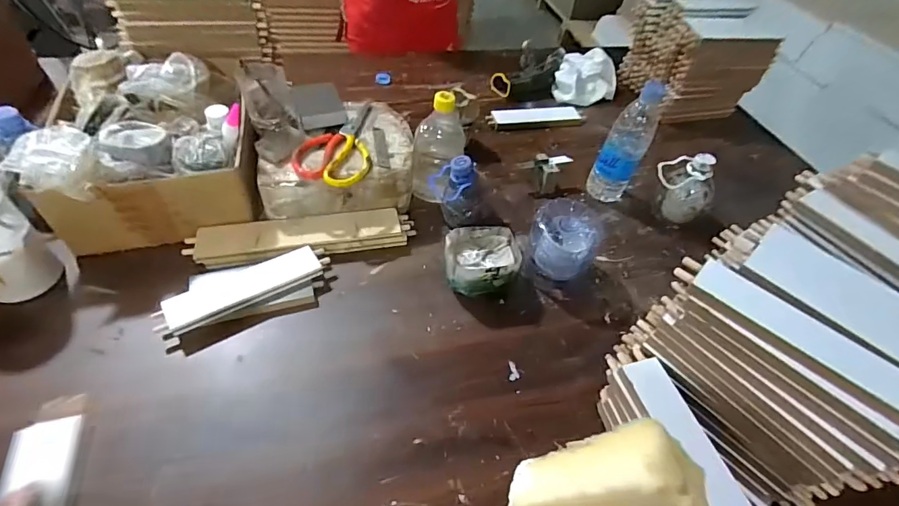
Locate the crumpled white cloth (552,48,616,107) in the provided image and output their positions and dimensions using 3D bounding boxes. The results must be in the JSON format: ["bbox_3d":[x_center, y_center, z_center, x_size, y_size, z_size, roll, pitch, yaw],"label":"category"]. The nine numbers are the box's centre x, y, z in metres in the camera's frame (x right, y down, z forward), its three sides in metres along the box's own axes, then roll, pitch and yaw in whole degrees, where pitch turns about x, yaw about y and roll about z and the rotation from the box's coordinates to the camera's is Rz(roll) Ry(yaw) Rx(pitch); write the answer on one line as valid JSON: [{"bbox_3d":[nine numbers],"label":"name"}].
[{"bbox_3d":[0.323,-0.410,1.039,0.136,0.067,0.143,19,50,9],"label":"crumpled white cloth"}]

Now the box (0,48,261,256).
[{"bbox_3d":[-0.428,-0.171,0.655,0.252,0.148,0.297,-12,52,-17],"label":"box"}]

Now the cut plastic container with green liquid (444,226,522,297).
[{"bbox_3d":[0.044,0.015,0.641,0.108,0.068,0.089,1,50,-7],"label":"cut plastic container with green liquid"}]

